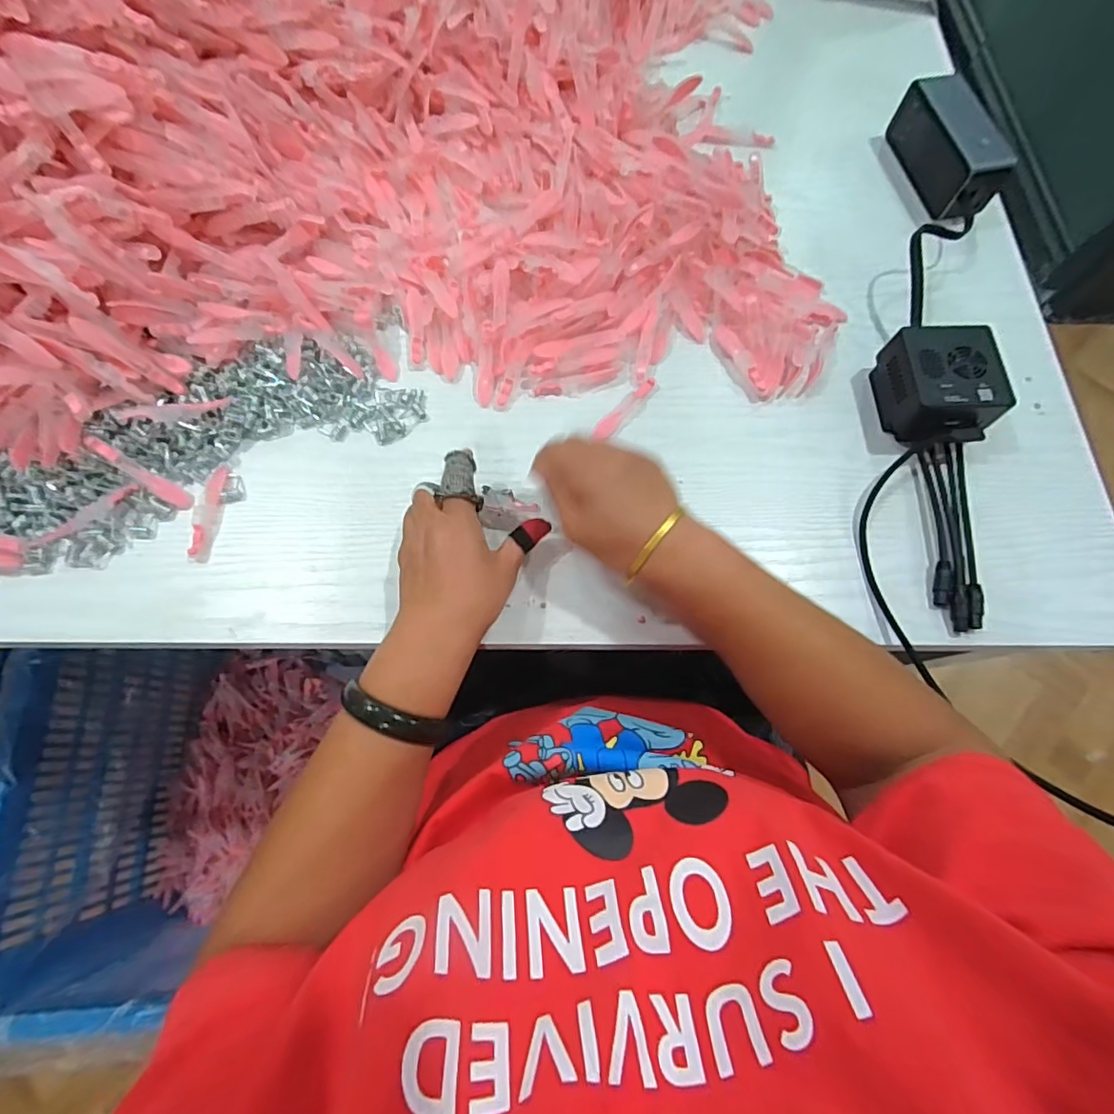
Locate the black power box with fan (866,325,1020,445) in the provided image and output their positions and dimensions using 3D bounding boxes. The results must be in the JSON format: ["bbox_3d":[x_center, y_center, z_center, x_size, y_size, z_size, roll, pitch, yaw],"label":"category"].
[{"bbox_3d":[0.303,-0.132,0.420,0.072,0.052,0.083,-4,71,-2],"label":"black power box with fan"}]

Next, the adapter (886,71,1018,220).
[{"bbox_3d":[0.369,-0.381,0.501,0.048,0.056,0.130,-7,72,-3],"label":"adapter"}]

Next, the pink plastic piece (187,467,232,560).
[{"bbox_3d":[-0.274,-0.035,0.419,0.019,0.007,0.081,2,71,0],"label":"pink plastic piece"}]

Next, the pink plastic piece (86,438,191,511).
[{"bbox_3d":[-0.322,-0.064,0.412,0.081,0.004,0.014,38,73,-19],"label":"pink plastic piece"}]

